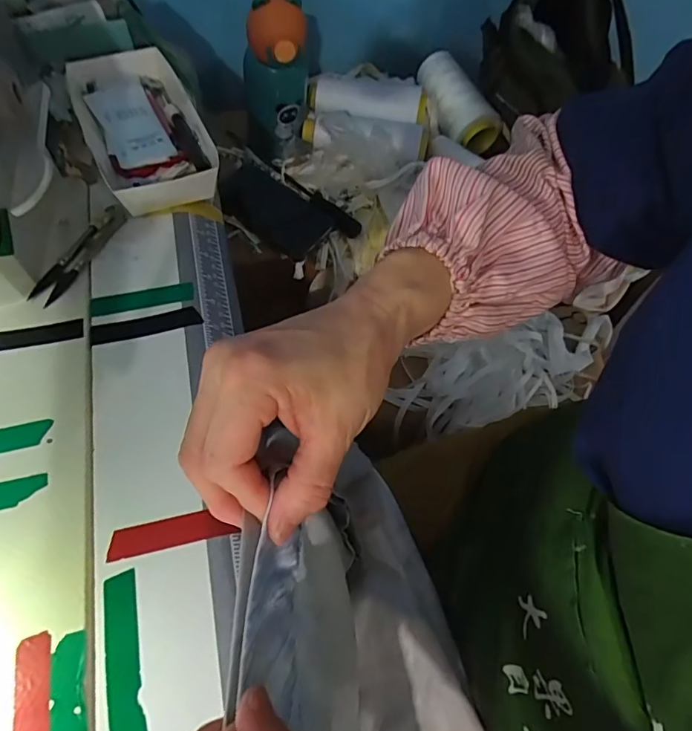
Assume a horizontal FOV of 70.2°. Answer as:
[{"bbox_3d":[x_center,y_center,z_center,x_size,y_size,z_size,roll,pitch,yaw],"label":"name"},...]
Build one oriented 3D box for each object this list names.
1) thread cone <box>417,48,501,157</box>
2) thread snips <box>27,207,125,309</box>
[{"bbox_3d":[0.159,-0.395,0.744,0.065,0.063,0.170,-24,65,-15],"label":"thread cone"},{"bbox_3d":[-0.211,-0.091,0.393,0.022,0.006,0.102,22,62,9],"label":"thread snips"}]

